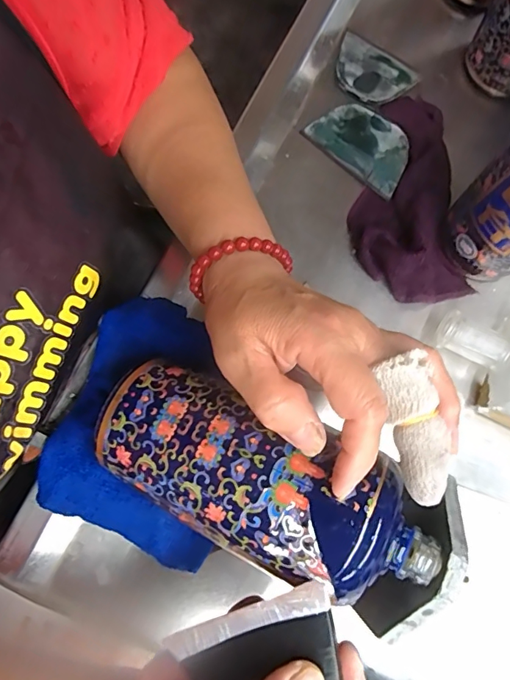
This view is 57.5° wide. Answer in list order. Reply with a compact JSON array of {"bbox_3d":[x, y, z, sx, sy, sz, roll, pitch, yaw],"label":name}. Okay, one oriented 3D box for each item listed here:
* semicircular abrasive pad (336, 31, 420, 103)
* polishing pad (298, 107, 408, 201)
[{"bbox_3d":[0.108,-0.247,0.428,0.075,0.008,0.056,28,79,5],"label":"semicircular abrasive pad"},{"bbox_3d":[0.093,-0.175,0.408,0.093,0.006,0.057,34,79,6],"label":"polishing pad"}]

